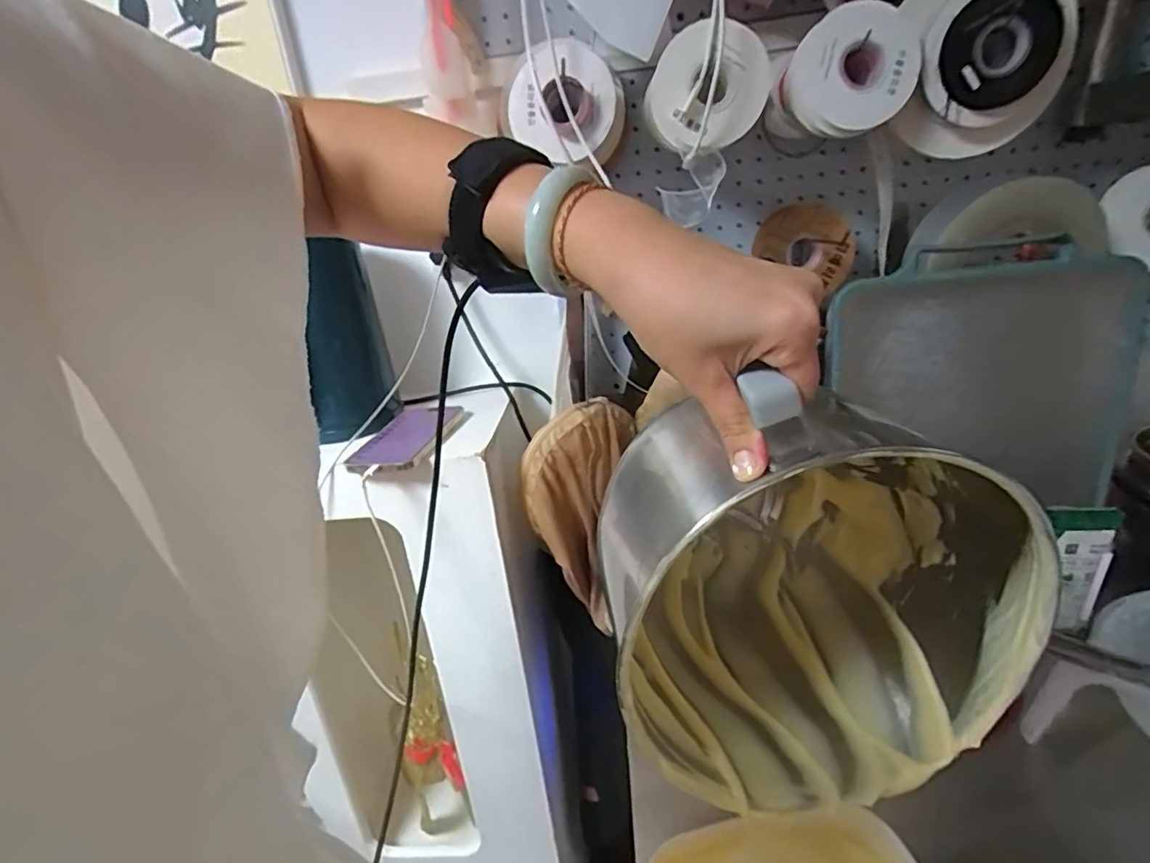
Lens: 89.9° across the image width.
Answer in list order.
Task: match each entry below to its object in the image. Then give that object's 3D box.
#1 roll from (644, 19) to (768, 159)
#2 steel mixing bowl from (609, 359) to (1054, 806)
[{"bbox_3d":[0.120,-0.317,0.535,0.106,0.097,0.047,-1,22,14],"label":"roll"},{"bbox_3d":[0.129,0.064,0.371,0.214,0.249,0.201,-6,21,2],"label":"steel mixing bowl"}]

